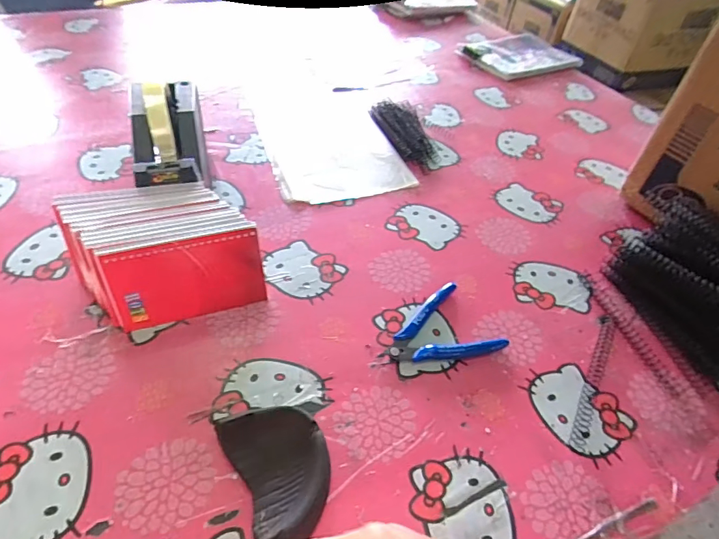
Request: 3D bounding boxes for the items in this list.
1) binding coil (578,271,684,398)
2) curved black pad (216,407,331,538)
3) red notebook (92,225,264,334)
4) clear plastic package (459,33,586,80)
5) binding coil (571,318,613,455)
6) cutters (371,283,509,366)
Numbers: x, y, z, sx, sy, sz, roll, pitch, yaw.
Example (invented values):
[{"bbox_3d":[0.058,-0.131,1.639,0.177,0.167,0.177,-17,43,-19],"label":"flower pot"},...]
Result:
[{"bbox_3d":[0.271,0.059,0.451,0.016,0.011,0.148,-7,48,-13],"label":"binding coil"},{"bbox_3d":[-0.056,0.145,0.327,0.065,0.025,0.093,-19,52,-22],"label":"curved black pad"},{"bbox_3d":[-0.153,0.008,0.406,0.127,0.079,0.010,-13,34,-17],"label":"red notebook"},{"bbox_3d":[0.338,-0.459,0.947,0.243,0.018,0.173,-21,53,-24],"label":"clear plastic package"},{"bbox_3d":[0.216,0.098,0.413,0.012,0.006,0.156,26,50,17],"label":"binding coil"},{"bbox_3d":[0.069,0.064,0.420,0.116,0.013,0.083,-23,54,-25],"label":"cutters"}]

